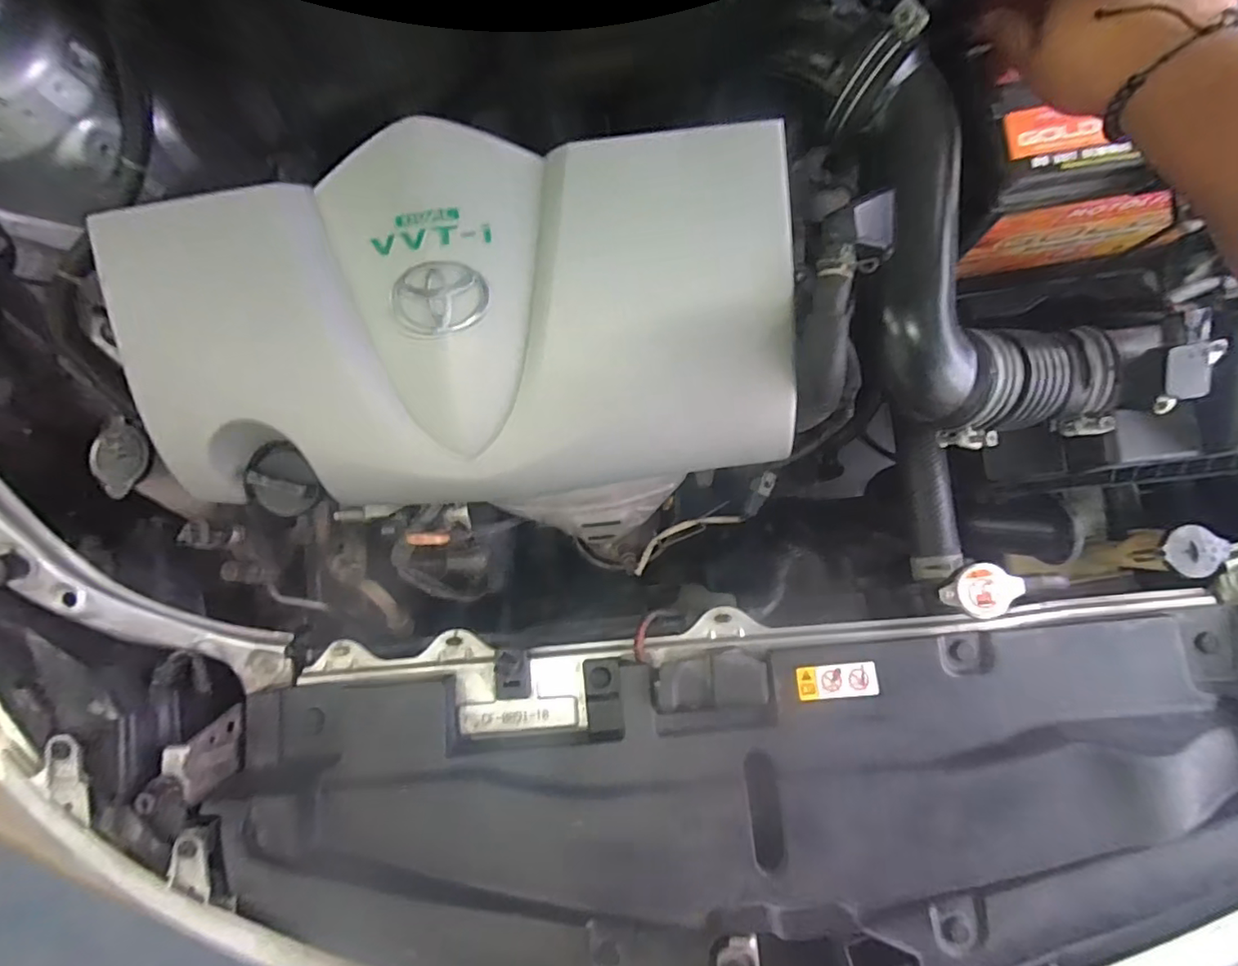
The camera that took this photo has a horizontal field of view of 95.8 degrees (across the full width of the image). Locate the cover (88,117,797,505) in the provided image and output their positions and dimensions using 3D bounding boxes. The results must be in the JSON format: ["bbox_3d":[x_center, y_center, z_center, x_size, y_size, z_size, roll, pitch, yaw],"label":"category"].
[{"bbox_3d":[-0.094,-0.107,0.401,0.431,0.103,0.225,-5,84,3],"label":"cover"}]

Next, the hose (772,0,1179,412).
[{"bbox_3d":[0.248,-0.177,0.388,0.179,0.086,0.303,-20,84,2],"label":"hose"}]

